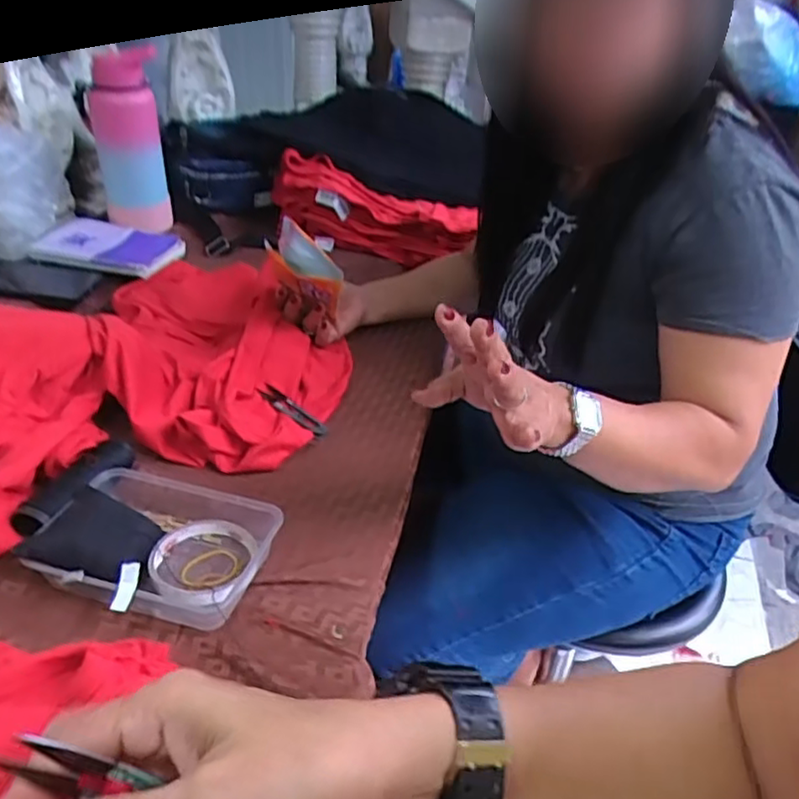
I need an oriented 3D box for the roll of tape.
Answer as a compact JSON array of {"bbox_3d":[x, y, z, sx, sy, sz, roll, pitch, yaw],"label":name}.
[{"bbox_3d":[-0.163,0.131,0.533,0.078,0.014,0.090,9,31,7],"label":"roll of tape"}]

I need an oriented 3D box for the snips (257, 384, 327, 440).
[{"bbox_3d":[-0.120,0.012,0.722,0.027,0.017,0.102,-23,41,-39],"label":"snips"}]

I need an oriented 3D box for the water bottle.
[{"bbox_3d":[-0.404,-0.382,0.985,0.093,0.261,0.079,-9,33,-23],"label":"water bottle"}]

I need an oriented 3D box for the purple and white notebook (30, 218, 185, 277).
[{"bbox_3d":[-0.427,-0.222,0.951,0.194,0.024,0.121,13,37,7],"label":"purple and white notebook"}]

